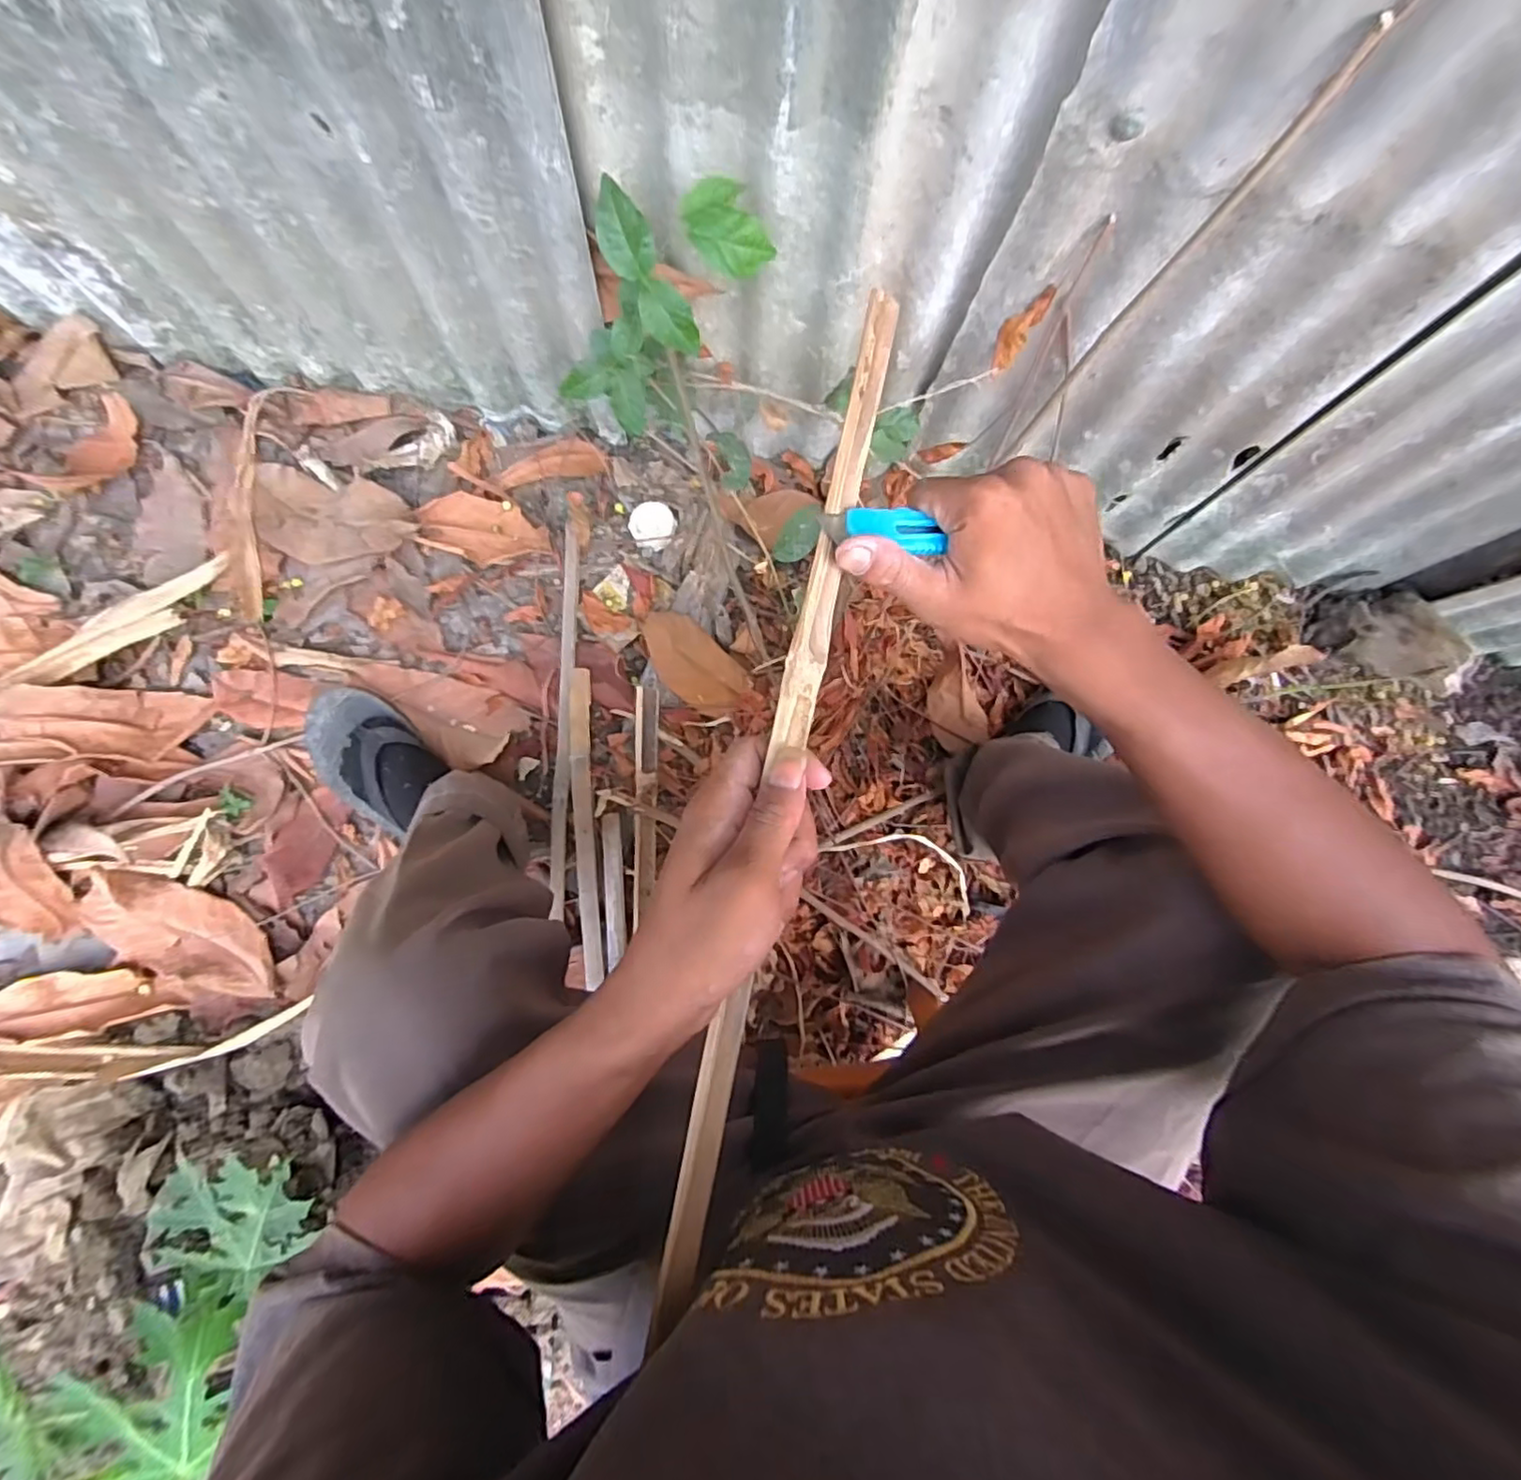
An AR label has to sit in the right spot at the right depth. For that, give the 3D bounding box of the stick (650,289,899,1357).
[{"bbox_3d":[0.008,0.021,0.291,0.018,0.014,0.460,12,87,-2],"label":"stick"}]

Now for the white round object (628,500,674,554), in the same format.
[{"bbox_3d":[-0.136,-0.268,0.812,0.056,0.012,0.060,0,83,-3],"label":"white round object"}]

